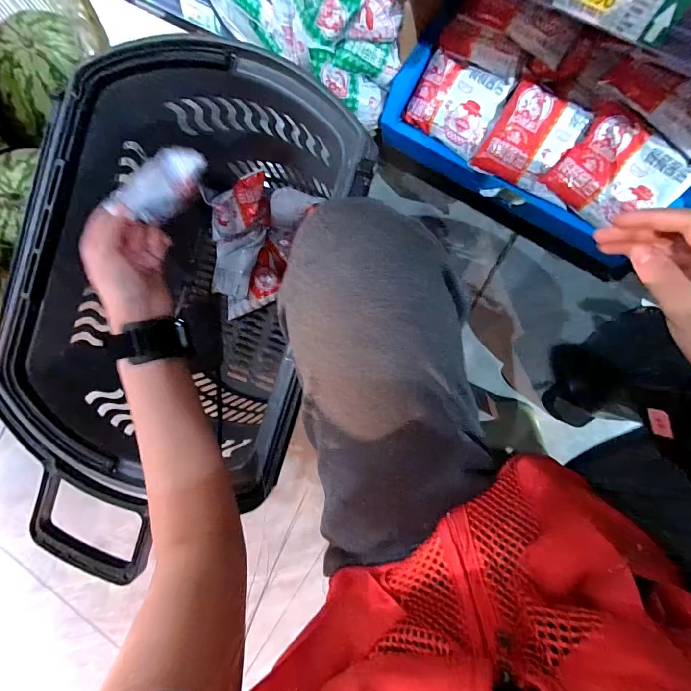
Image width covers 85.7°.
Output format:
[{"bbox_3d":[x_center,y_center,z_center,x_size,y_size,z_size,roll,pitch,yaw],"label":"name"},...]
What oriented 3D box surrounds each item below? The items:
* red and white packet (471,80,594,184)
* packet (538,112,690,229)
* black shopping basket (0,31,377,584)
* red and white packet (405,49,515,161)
[{"bbox_3d":[0.236,-0.265,0.480,0.096,0.016,0.104,34,117,6],"label":"red and white packet"},{"bbox_3d":[0.334,-0.208,0.461,0.128,0.026,0.105,48,120,7],"label":"packet"},{"bbox_3d":[-0.181,-0.031,0.577,0.370,0.360,0.591,18,93,9],"label":"black shopping basket"},{"bbox_3d":[0.149,-0.330,0.511,0.117,0.035,0.093,33,121,9],"label":"red and white packet"}]

